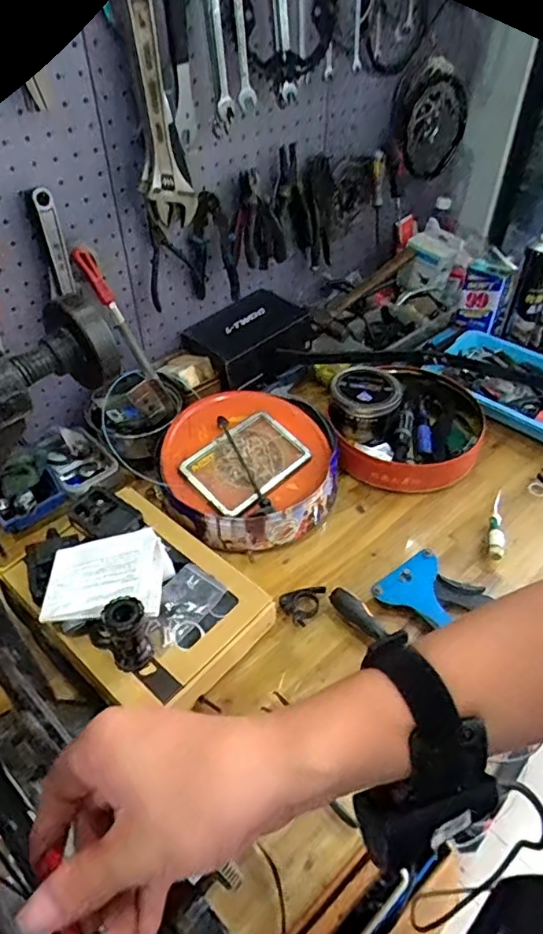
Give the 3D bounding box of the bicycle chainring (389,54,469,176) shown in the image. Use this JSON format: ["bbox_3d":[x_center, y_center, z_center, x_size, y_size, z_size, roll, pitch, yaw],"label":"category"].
[{"bbox_3d":[0.305,-0.668,1.078,0.168,0.197,0.033,-40,45,-2],"label":"bicycle chainring"}]

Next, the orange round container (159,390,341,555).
[{"bbox_3d":[-0.029,-0.002,0.904,0.266,0.119,0.264,0,44,0],"label":"orange round container"}]

